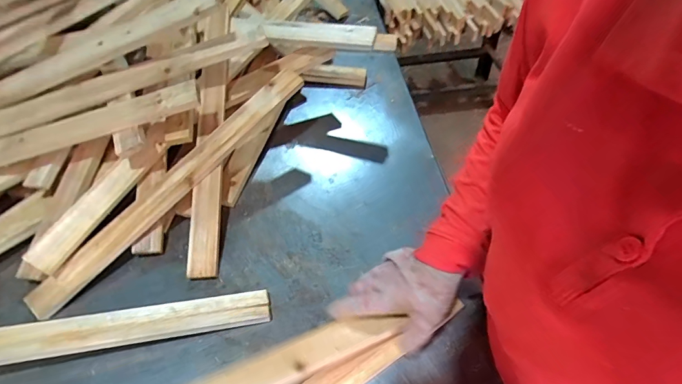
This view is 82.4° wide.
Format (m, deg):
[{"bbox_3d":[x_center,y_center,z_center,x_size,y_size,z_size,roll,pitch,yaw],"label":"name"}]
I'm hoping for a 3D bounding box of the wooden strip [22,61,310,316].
[{"bbox_3d":[-0.241,-0.019,0.577,0.041,0.025,0.486,37,75,26],"label":"wooden strip"}]

